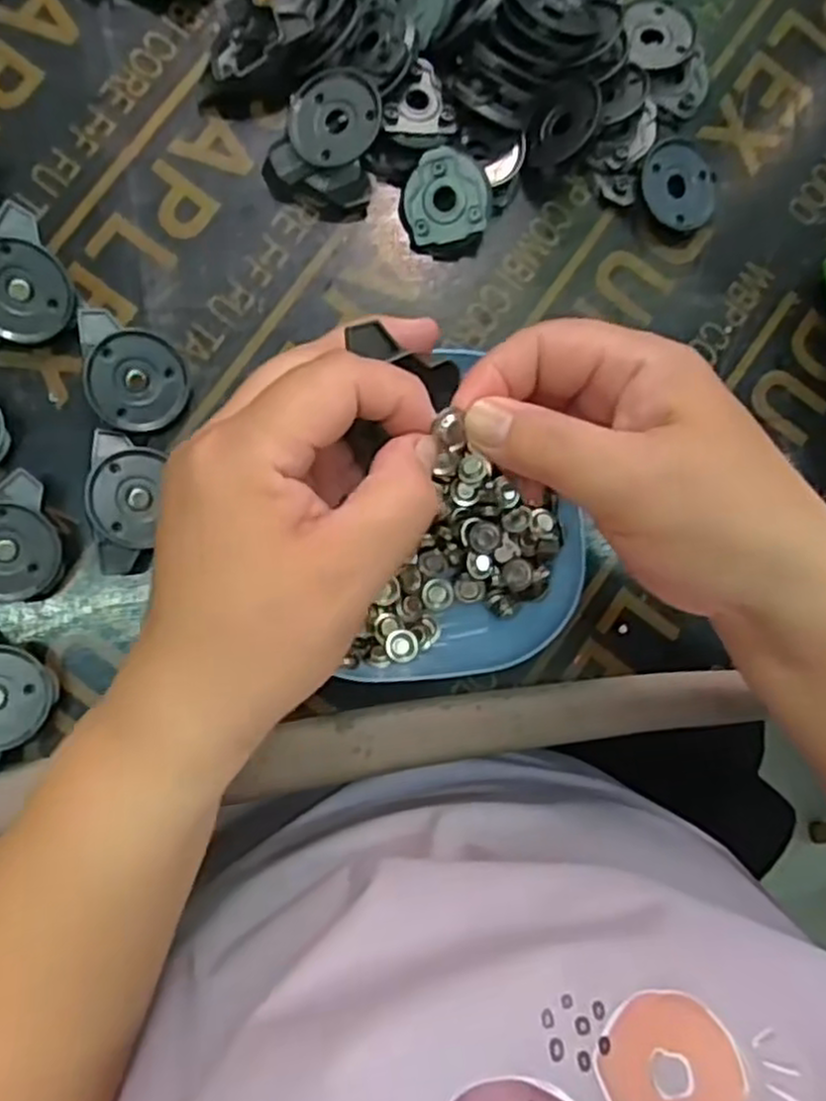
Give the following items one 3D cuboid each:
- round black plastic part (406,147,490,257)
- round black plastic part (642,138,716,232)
[{"bbox_3d":[0.017,-0.164,0.359,0.042,0.012,0.042,2,105,7],"label":"round black plastic part"},{"bbox_3d":[0.130,-0.176,0.370,0.038,0.006,0.042,-30,102,-9],"label":"round black plastic part"}]

